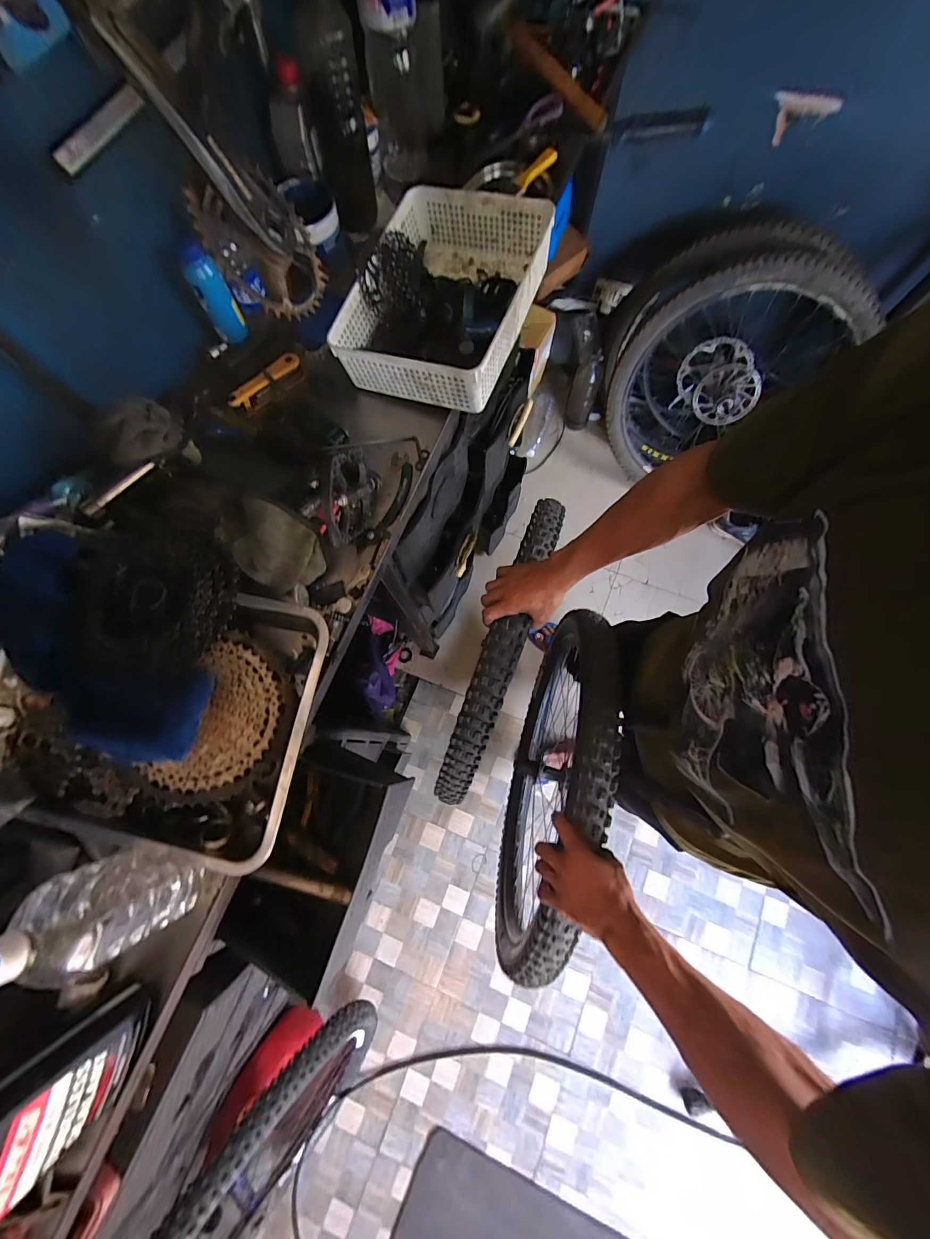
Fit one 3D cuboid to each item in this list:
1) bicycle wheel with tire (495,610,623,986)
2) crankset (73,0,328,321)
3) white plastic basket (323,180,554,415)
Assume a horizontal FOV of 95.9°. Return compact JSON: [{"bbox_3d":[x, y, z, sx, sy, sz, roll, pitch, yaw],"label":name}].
[{"bbox_3d":[0.180,0.334,0.901,0.076,0.663,0.659,14,77,5],"label":"bicycle wheel with tire"},{"bbox_3d":[-0.218,-0.392,0.375,0.043,0.246,0.126,-1,75,26],"label":"crankset"},{"bbox_3d":[-0.032,-0.497,0.655,0.255,0.097,0.320,20,77,7],"label":"white plastic basket"}]

